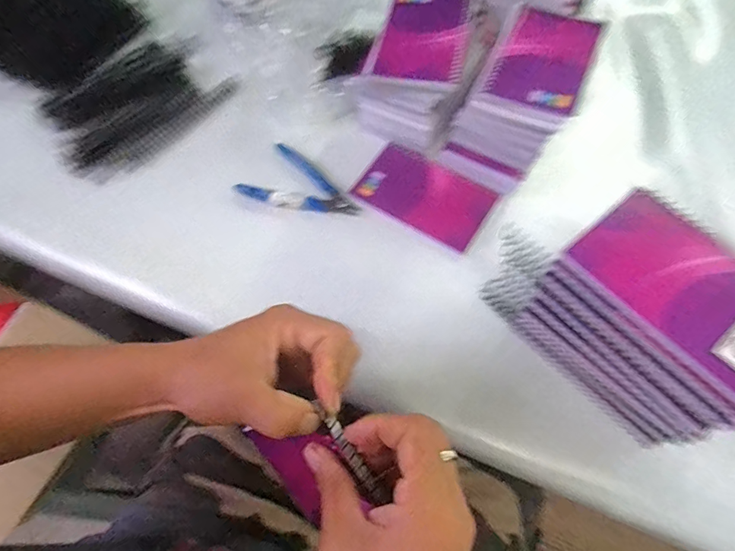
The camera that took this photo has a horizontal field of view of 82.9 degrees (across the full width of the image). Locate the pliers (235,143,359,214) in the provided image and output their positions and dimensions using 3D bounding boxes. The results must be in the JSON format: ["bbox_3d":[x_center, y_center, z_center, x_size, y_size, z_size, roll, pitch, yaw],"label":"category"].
[{"bbox_3d":[-0.064,-0.086,0.413,0.115,0.010,0.071,32,72,15],"label":"pliers"}]

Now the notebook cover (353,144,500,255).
[{"bbox_3d":[0.056,-0.080,0.407,0.126,0.004,0.074,31,72,15],"label":"notebook cover"}]

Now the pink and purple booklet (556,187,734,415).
[{"bbox_3d":[0.197,0.008,0.253,0.084,0.010,0.127,-37,70,-12],"label":"pink and purple booklet"}]

